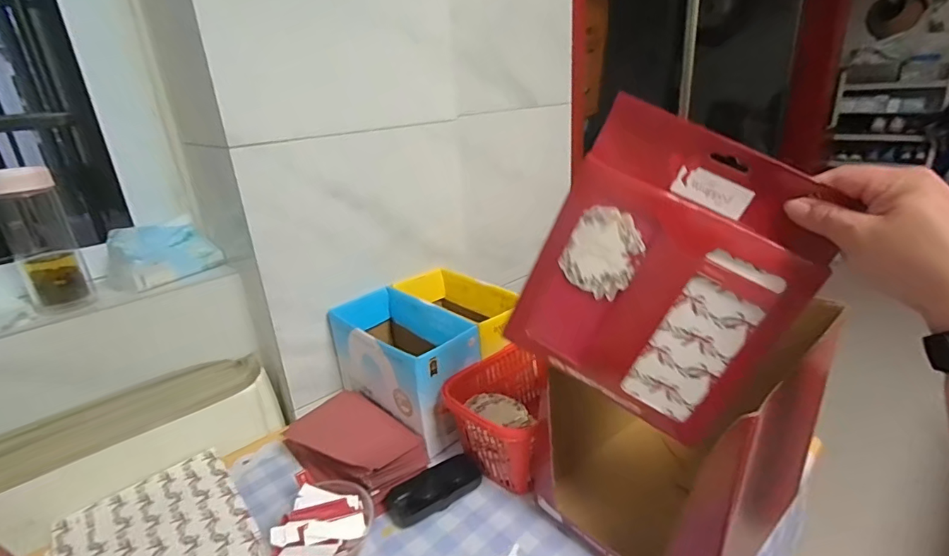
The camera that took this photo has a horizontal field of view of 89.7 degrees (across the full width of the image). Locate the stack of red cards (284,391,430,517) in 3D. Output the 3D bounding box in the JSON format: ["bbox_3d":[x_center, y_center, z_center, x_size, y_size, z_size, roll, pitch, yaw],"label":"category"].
[{"bbox_3d":[-0.156,0.222,0.638,0.188,0.043,0.120,14,28,38],"label":"stack of red cards"}]

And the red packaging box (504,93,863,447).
[{"bbox_3d":[0.151,0.001,0.391,0.189,0.230,0.019,31,22,13],"label":"red packaging box"}]

